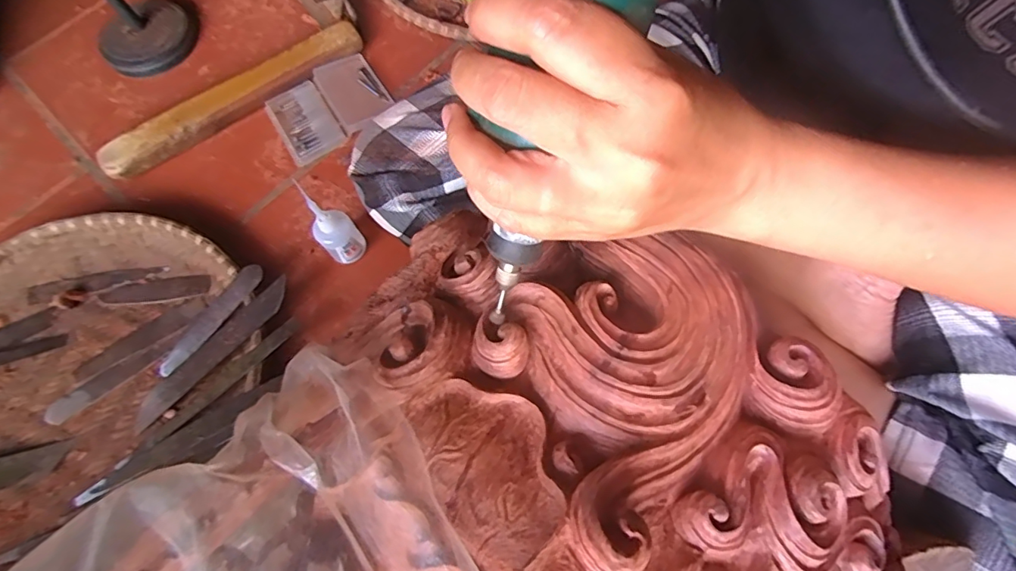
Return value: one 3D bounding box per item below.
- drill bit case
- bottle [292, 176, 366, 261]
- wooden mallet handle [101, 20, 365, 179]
[{"bbox_3d":[-0.198,-0.201,0.556,0.128,0.016,0.093,-32,70,-12],"label":"drill bit case"},{"bbox_3d":[-0.160,-0.053,0.456,0.035,0.104,0.028,-35,71,-13],"label":"bottle"},{"bbox_3d":[-0.300,-0.209,0.553,0.301,0.032,0.032,-35,71,-13],"label":"wooden mallet handle"}]

